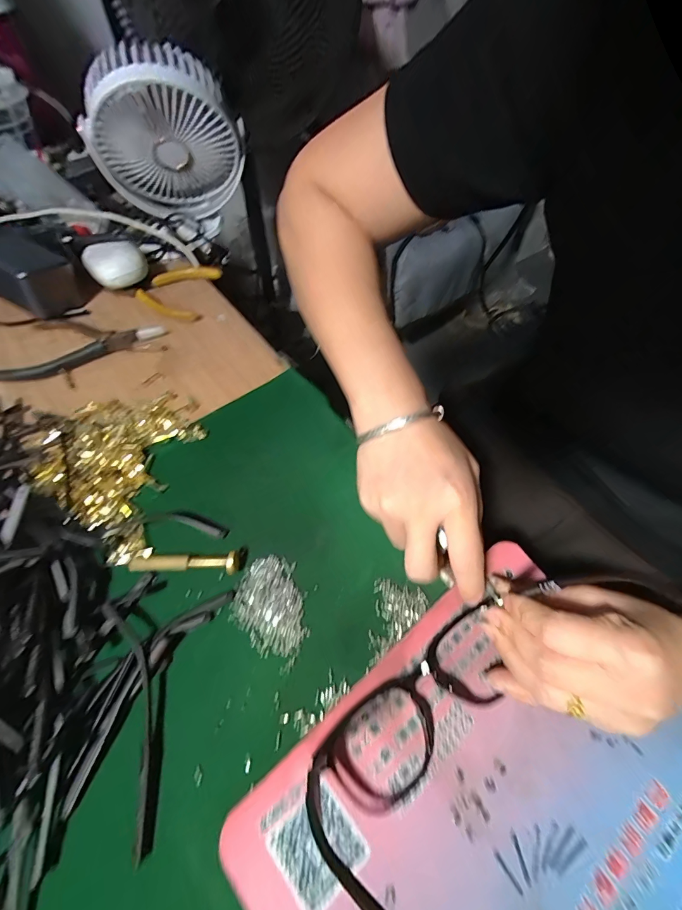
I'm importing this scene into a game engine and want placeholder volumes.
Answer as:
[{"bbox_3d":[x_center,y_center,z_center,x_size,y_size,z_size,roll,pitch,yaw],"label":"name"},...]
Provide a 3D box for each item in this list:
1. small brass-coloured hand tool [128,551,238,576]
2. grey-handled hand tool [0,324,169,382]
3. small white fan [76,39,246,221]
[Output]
[{"bbox_3d":[-0.109,0.075,0.259,0.073,0.011,0.014,2,59,2],"label":"small brass-coloured hand tool"},{"bbox_3d":[-0.255,-0.100,0.368,0.157,0.013,0.020,-23,61,-13],"label":"grey-handled hand tool"},{"bbox_3d":[-0.207,-0.371,0.442,0.170,0.161,0.074,-14,80,34],"label":"small white fan"}]

